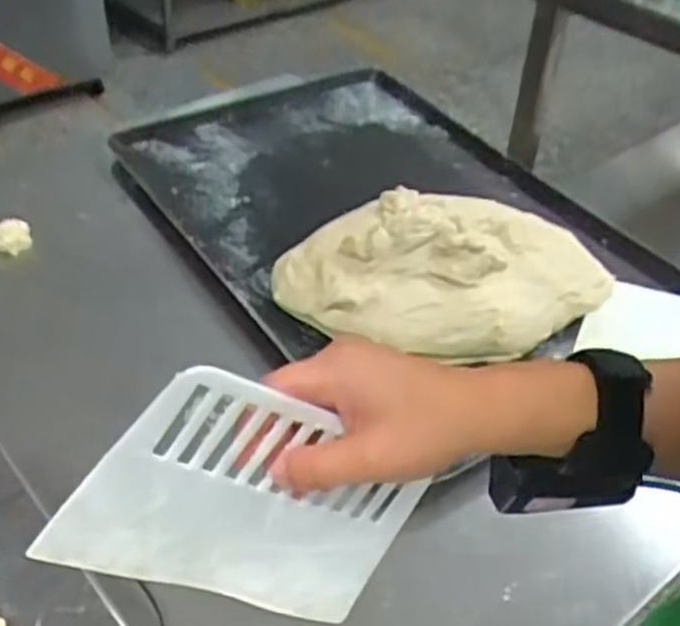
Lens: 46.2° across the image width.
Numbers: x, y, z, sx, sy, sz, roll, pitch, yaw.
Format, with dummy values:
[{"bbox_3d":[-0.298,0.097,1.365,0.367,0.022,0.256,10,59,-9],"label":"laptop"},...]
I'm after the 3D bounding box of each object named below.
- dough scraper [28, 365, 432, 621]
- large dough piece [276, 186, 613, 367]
[{"bbox_3d":[-0.036,0.091,0.373,0.163,0.114,0.004,27,18,-31],"label":"dough scraper"},{"bbox_3d":[0.101,-0.047,0.749,0.322,0.080,0.185,-5,42,-7],"label":"large dough piece"}]

